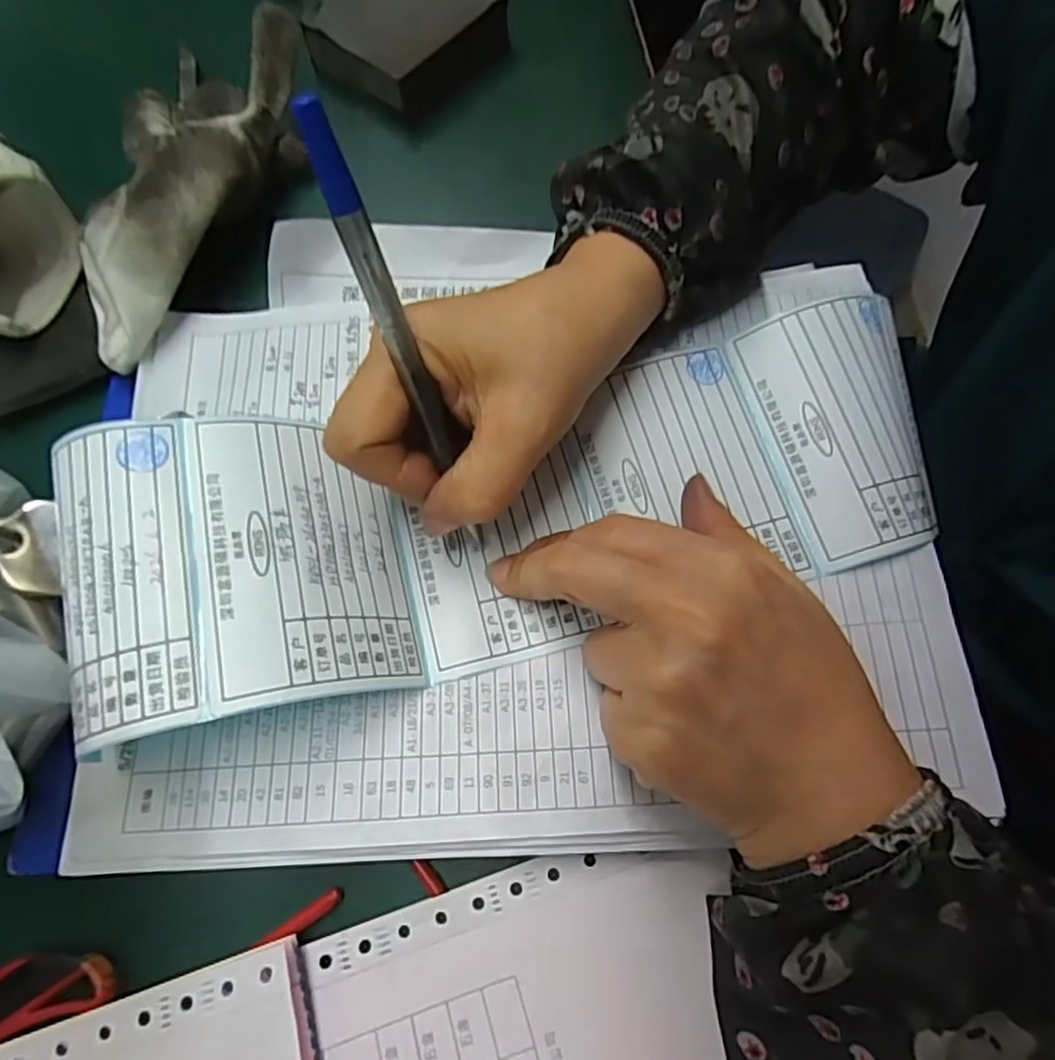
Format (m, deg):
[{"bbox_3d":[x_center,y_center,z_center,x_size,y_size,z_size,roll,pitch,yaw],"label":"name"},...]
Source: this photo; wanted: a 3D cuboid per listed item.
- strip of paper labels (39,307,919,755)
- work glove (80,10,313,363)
[{"bbox_3d":[0.005,-0.011,0.232,0.293,0.038,0.104,-15,70,-12],"label":"strip of paper labels"},{"bbox_3d":[-0.147,-0.149,0.278,0.054,0.040,0.164,19,71,7],"label":"work glove"}]

